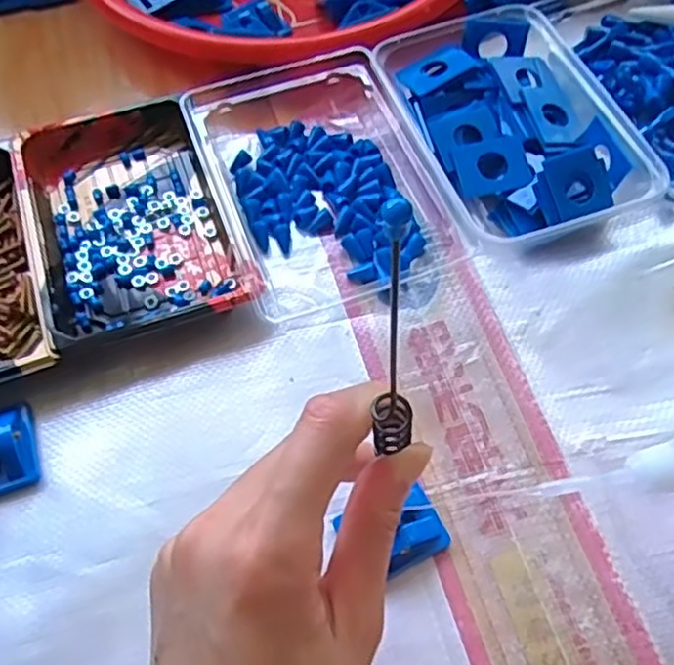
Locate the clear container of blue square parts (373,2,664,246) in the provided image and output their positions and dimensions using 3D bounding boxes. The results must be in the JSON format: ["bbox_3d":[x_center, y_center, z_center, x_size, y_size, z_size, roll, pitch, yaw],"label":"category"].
[{"bbox_3d":[0.097,-0.120,0.418,0.113,0.035,0.153,-14,60,-6],"label":"clear container of blue square parts"}]

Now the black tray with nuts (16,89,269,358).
[{"bbox_3d":[-0.119,-0.066,0.408,0.102,0.024,0.168,-20,61,-9],"label":"black tray with nuts"}]

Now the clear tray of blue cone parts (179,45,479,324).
[{"bbox_3d":[-0.012,-0.097,0.417,0.119,0.031,0.169,-20,61,-9],"label":"clear tray of blue cone parts"}]

